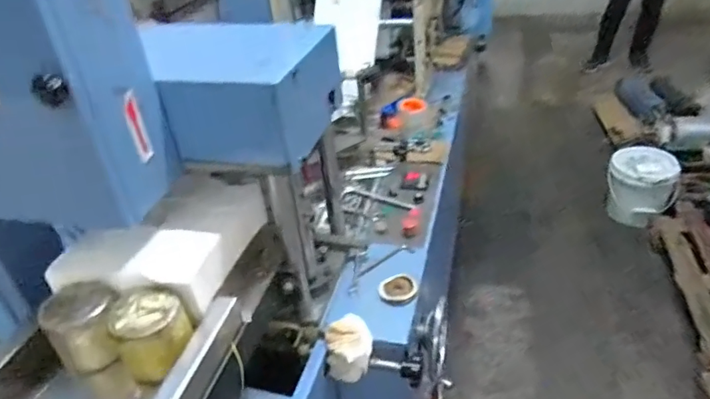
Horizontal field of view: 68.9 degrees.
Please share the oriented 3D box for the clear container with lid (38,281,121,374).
[{"bbox_3d":[-0.385,0.184,0.747,0.101,0.094,0.101,-15,34,-10],"label":"clear container with lid"}]

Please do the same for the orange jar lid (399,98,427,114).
[{"bbox_3d":[0.189,-0.306,1.686,0.084,0.018,0.078,-2,39,2],"label":"orange jar lid"}]

